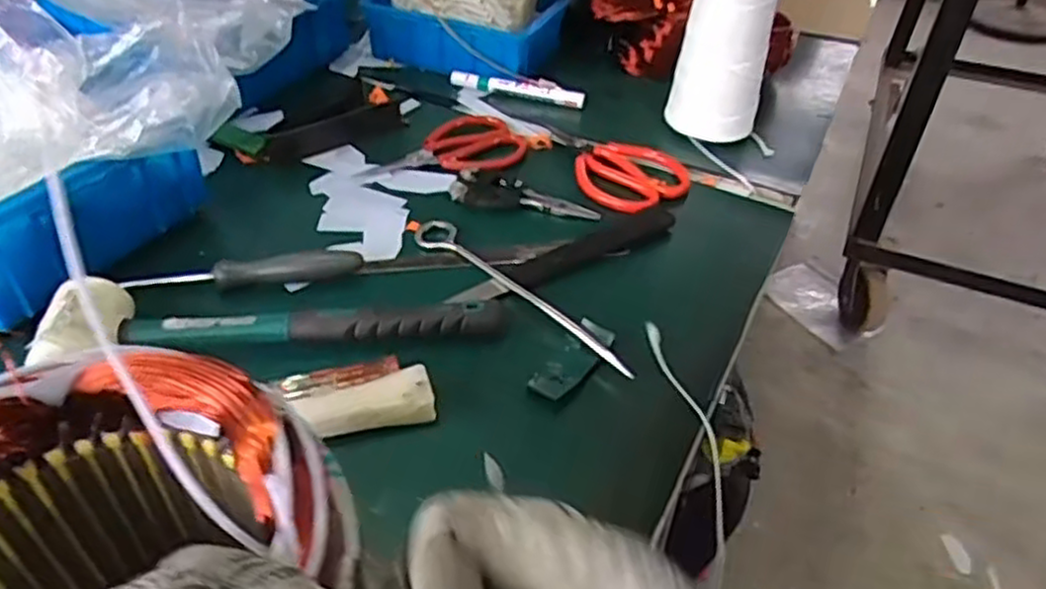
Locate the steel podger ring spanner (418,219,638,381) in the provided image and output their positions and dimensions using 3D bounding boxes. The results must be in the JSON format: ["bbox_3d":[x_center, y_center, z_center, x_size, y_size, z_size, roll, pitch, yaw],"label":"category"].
[{"bbox_3d":[-0.009,-0.002,0.535,0.028,0.011,0.224,-27,49,-30],"label":"steel podger ring spanner"}]

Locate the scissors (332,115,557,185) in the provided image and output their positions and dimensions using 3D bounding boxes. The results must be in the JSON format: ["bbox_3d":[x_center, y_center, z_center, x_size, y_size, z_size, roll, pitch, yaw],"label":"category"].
[{"bbox_3d":[-0.065,-0.130,0.666,0.179,0.017,0.075,-24,48,-27],"label":"scissors"}]

